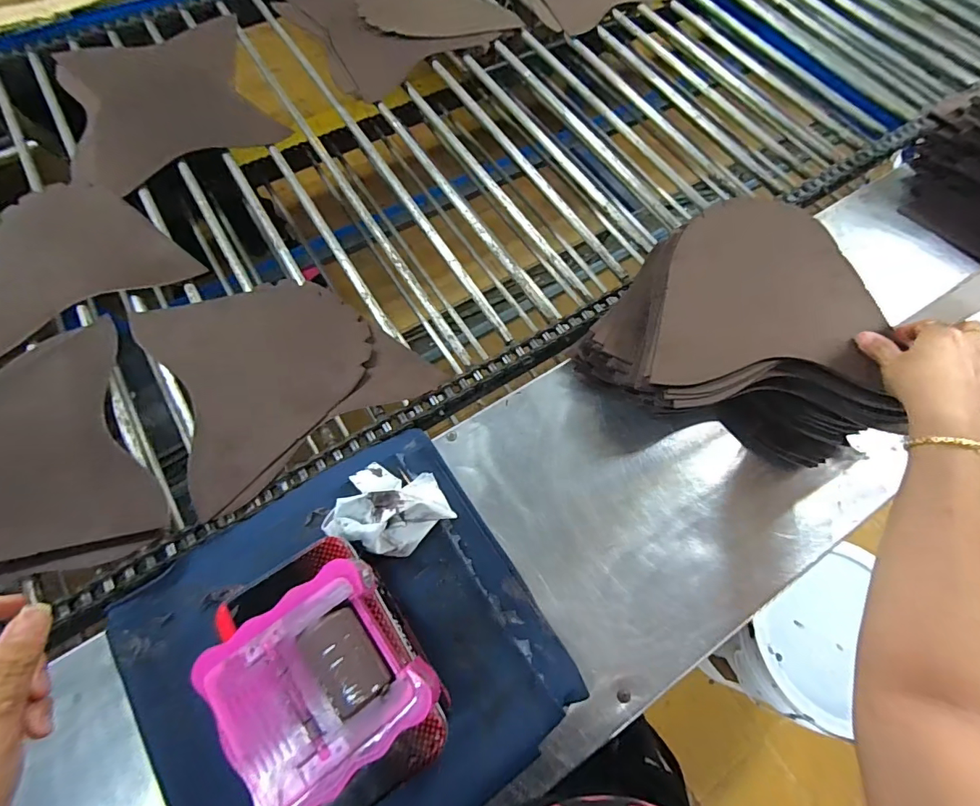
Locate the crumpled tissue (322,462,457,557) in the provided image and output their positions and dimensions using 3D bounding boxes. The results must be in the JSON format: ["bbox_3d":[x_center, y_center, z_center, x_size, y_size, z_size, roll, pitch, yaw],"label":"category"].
[{"bbox_3d":[-0.086,0.094,0.419,0.102,0.055,0.078,13,68,1],"label":"crumpled tissue"}]

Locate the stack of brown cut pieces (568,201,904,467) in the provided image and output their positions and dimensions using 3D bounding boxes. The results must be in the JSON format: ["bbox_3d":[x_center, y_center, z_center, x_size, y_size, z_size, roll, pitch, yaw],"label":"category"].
[{"bbox_3d":[0.254,-0.081,0.479,0.288,0.078,0.244,14,69,3],"label":"stack of brown cut pieces"}]

